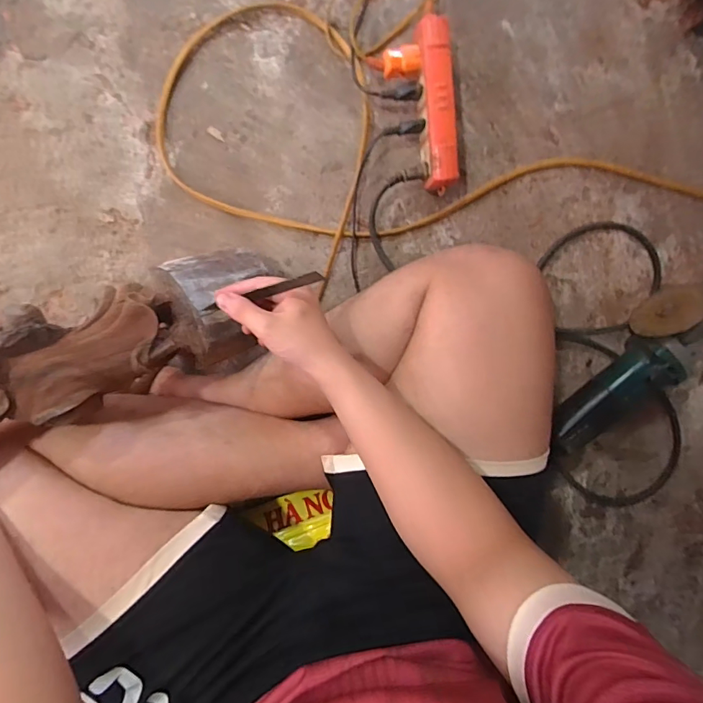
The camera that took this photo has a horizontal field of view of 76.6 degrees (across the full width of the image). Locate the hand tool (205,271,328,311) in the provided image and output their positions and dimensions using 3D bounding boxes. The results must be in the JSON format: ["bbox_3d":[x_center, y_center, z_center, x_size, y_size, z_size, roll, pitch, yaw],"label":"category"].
[{"bbox_3d":[-0.092,-0.056,0.434,0.153,0.015,0.010,-10,99,30],"label":"hand tool"}]

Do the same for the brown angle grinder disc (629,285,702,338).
[{"bbox_3d":[0.416,-0.052,0.580,0.091,0.082,0.009,-18,124,28],"label":"brown angle grinder disc"}]

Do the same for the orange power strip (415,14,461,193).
[{"bbox_3d":[0.106,-0.308,0.572,0.039,0.067,0.195,-7,98,-2],"label":"orange power strip"}]

